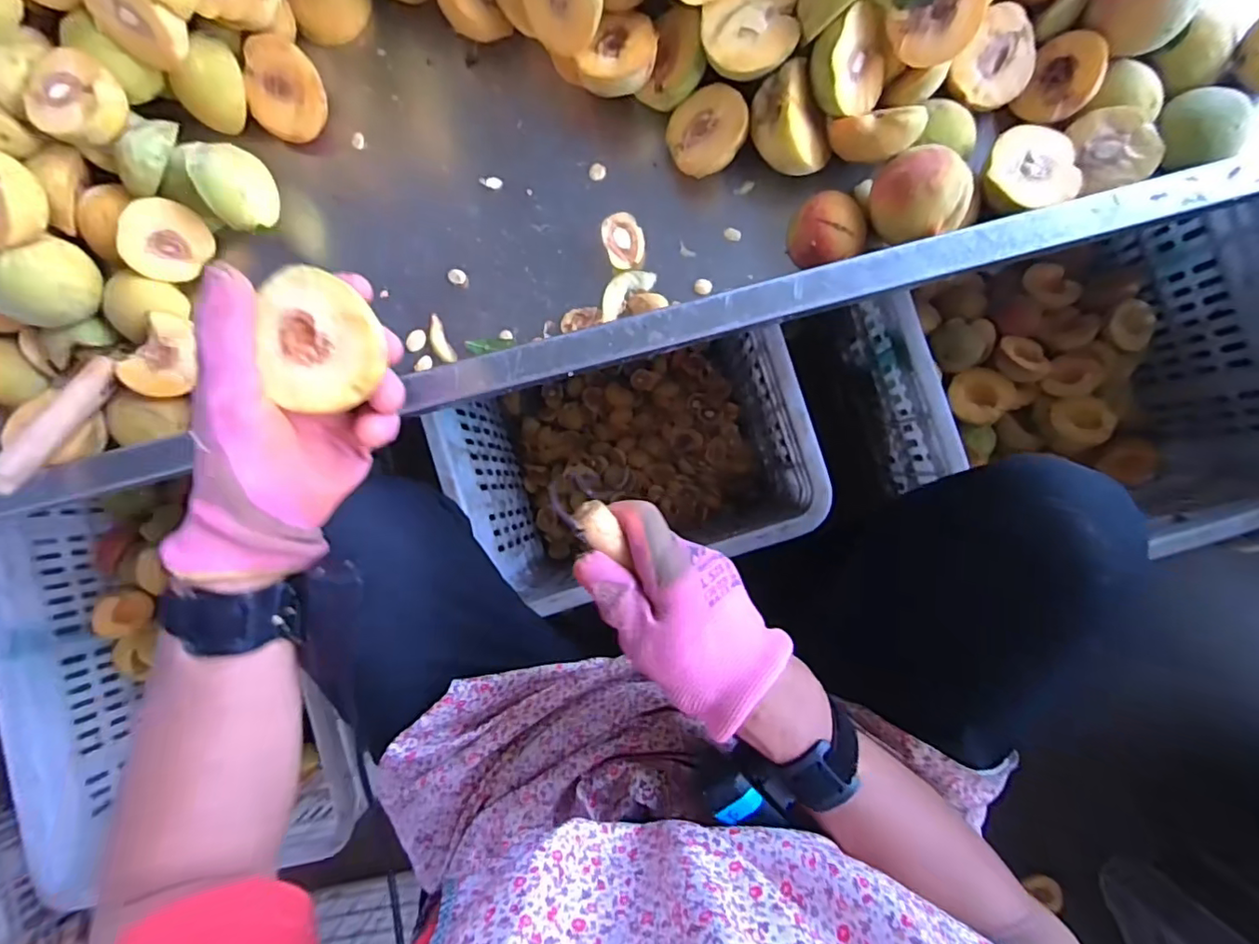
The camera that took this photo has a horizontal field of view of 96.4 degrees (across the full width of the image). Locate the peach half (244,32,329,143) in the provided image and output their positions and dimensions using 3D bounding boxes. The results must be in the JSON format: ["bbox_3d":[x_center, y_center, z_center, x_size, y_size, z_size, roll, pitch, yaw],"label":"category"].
[{"bbox_3d":[-0.258,-0.294,0.434,0.055,0.030,0.065,13,126,-6],"label":"peach half"}]

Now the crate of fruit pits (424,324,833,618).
[{"bbox_3d":[0.002,-0.023,0.671,0.349,0.260,0.252,-18,89,3],"label":"crate of fruit pits"}]

